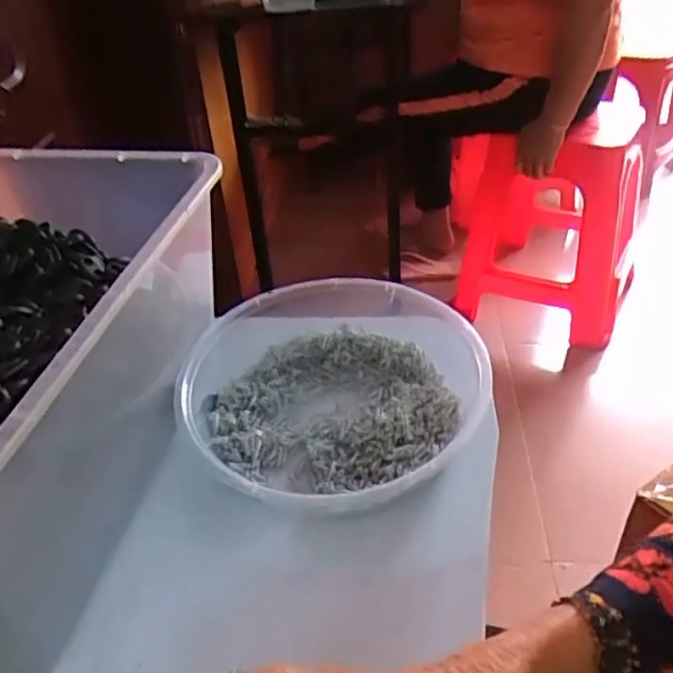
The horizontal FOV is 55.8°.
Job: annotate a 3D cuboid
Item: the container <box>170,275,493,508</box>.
[{"bbox_3d":[0.003,0.035,0.397,0.164,0.048,0.189,18,41,26],"label":"container"}]

